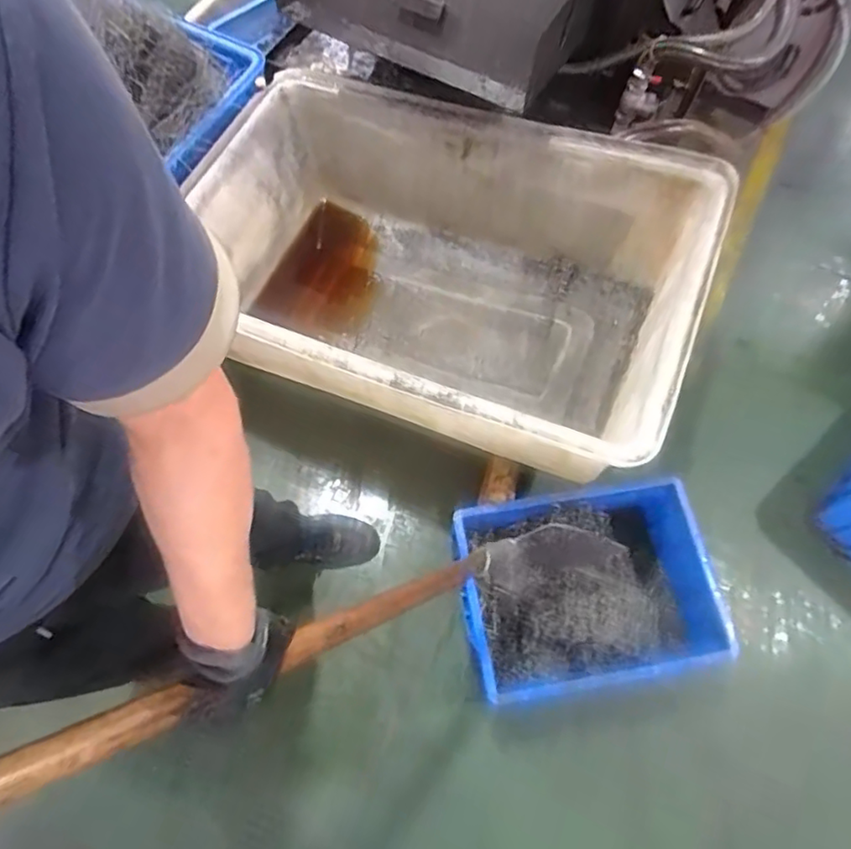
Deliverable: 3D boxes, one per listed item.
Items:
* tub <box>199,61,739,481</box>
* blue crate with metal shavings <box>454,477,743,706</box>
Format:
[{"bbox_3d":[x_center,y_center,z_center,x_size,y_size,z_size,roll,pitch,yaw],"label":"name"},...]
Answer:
[{"bbox_3d":[0.000,-0.316,1.332,1.042,0.450,0.685,23,68,6],"label":"tub"},{"bbox_3d":[0.309,0.327,1.197,0.493,0.196,0.350,-8,68,-7],"label":"blue crate with metal shavings"}]

